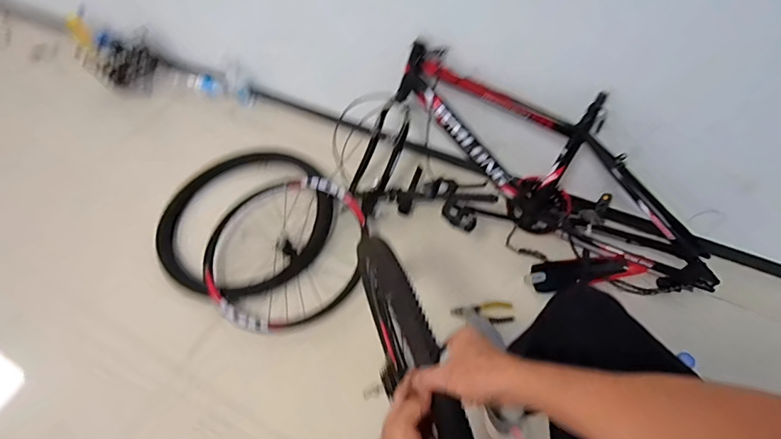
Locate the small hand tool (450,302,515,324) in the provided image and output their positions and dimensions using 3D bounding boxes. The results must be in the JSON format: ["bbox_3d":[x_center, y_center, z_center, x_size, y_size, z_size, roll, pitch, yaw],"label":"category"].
[{"bbox_3d":[0.245,0.249,1.111,0.163,0.015,0.062,-7,57,-6],"label":"small hand tool"}]

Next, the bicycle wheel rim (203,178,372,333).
[{"bbox_3d":[-0.286,0.074,1.186,0.462,0.081,0.458,-2,54,2],"label":"bicycle wheel rim"}]

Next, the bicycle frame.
[{"bbox_3d":[0.357,-0.116,1.109,0.935,0.383,0.287,19,58,12],"label":"bicycle frame"}]

